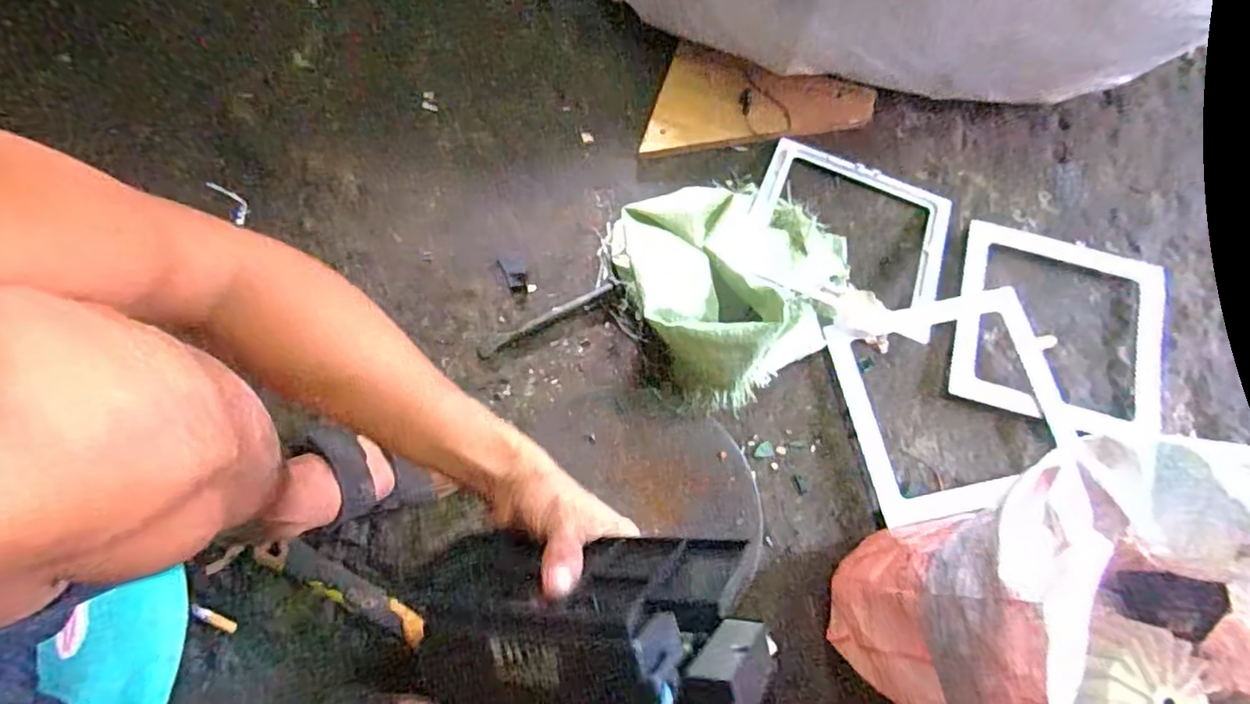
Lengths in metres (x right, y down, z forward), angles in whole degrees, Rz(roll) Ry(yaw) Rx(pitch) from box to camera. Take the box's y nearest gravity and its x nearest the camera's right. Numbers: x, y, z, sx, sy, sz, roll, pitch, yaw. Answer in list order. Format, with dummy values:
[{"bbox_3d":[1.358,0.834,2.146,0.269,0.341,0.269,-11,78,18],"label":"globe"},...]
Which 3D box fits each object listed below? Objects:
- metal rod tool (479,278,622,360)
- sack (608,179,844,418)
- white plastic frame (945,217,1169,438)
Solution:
[{"bbox_3d":[-0.083,-0.037,0.684,0.169,0.018,0.012,-28,76,-9],"label":"metal rod tool"},{"bbox_3d":[0.133,-0.073,0.641,0.241,0.114,0.213,-17,74,-7],"label":"sack"},{"bbox_3d":[0.479,-0.023,0.679,0.230,0.011,0.215,16,71,1],"label":"white plastic frame"}]

